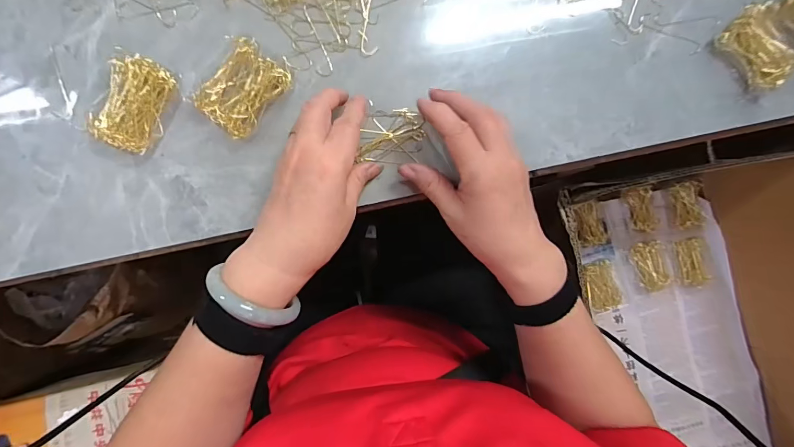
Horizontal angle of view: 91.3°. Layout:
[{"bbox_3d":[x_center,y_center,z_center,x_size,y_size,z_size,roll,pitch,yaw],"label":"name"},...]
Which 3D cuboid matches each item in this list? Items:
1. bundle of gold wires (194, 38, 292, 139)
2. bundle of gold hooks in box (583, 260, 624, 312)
[{"bbox_3d":[-0.123,-0.107,0.315,0.048,0.018,0.069,36,85,-2],"label":"bundle of gold wires"},{"bbox_3d":[0.302,0.092,0.569,0.042,0.018,0.072,-17,89,-5],"label":"bundle of gold hooks in box"}]

